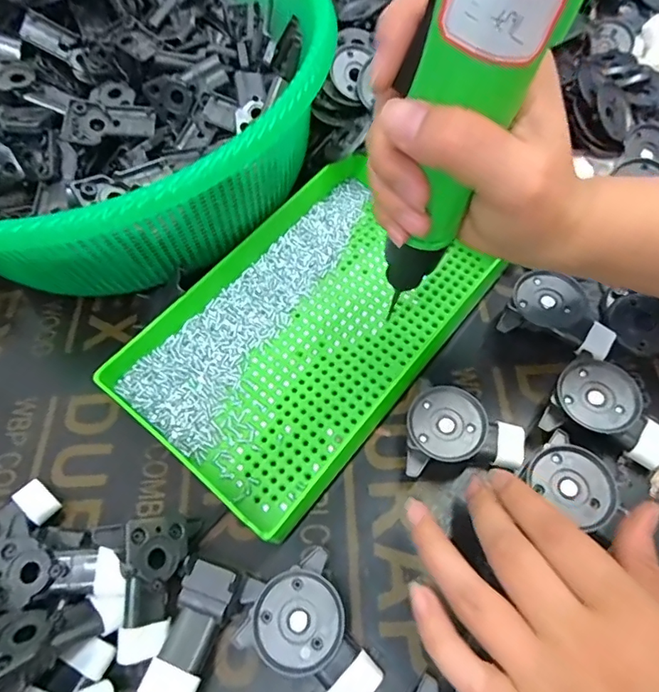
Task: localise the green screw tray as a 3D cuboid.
[{"bbox_3d":[-0.015,-0.012,0.331,0.157,0.031,0.230,36,70,17],"label":"green screw tray"}]

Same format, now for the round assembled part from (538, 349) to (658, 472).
[{"bbox_3d":[0.155,0.042,0.278,0.051,0.024,0.066,-39,69,-16],"label":"round assembled part"}]

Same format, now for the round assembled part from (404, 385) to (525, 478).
[{"bbox_3d":[0.076,0.049,0.284,0.066,0.029,0.045,-5,64,0],"label":"round assembled part"}]

